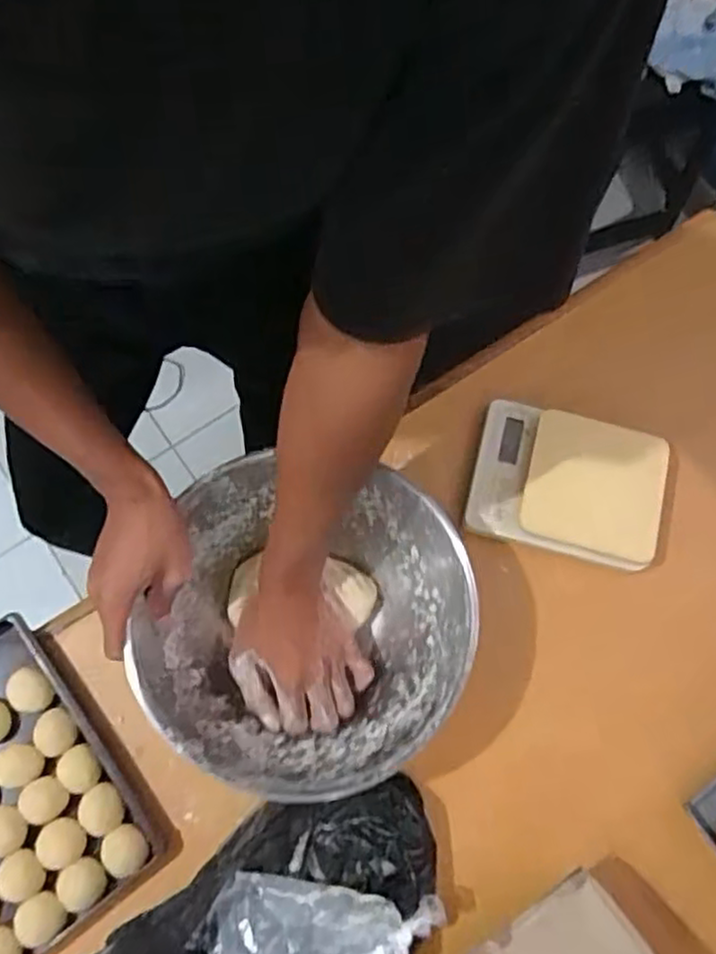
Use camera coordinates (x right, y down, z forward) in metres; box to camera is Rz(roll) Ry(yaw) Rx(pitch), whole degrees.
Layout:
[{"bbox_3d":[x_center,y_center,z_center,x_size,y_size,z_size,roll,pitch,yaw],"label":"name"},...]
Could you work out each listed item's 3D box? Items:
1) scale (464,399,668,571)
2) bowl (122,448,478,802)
[{"bbox_3d":[0.197,0.006,0.680,0.167,0.040,0.134,14,72,3],"label":"scale"},{"bbox_3d":[-0.040,0.126,0.588,0.246,0.097,0.239,1,72,-2],"label":"bowl"}]

